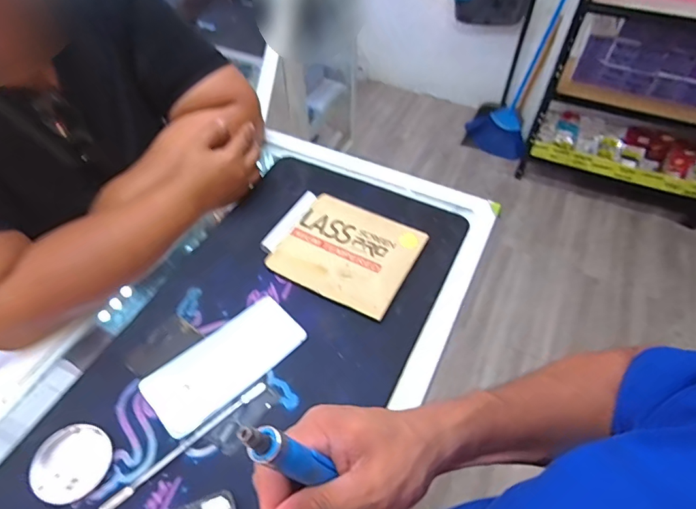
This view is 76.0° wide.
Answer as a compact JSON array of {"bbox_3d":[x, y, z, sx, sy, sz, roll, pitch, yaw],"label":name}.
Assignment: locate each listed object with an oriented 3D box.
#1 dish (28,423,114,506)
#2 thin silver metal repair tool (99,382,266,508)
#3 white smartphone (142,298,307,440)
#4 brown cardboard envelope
[{"bbox_3d":[-0.253,0.189,0.407,0.067,0.008,0.064,1,53,-1],"label":"dish"},{"bbox_3d":[-0.150,0.178,0.419,0.169,0.006,0.010,-34,61,-24],"label":"thin silver metal repair tool"},{"bbox_3d":[-0.128,0.110,0.469,0.160,0.007,0.075,-36,61,-25],"label":"white smartphone"},{"bbox_3d":[0.001,-0.007,0.551,0.156,0.009,0.138,24,56,17],"label":"brown cardboard envelope"}]

